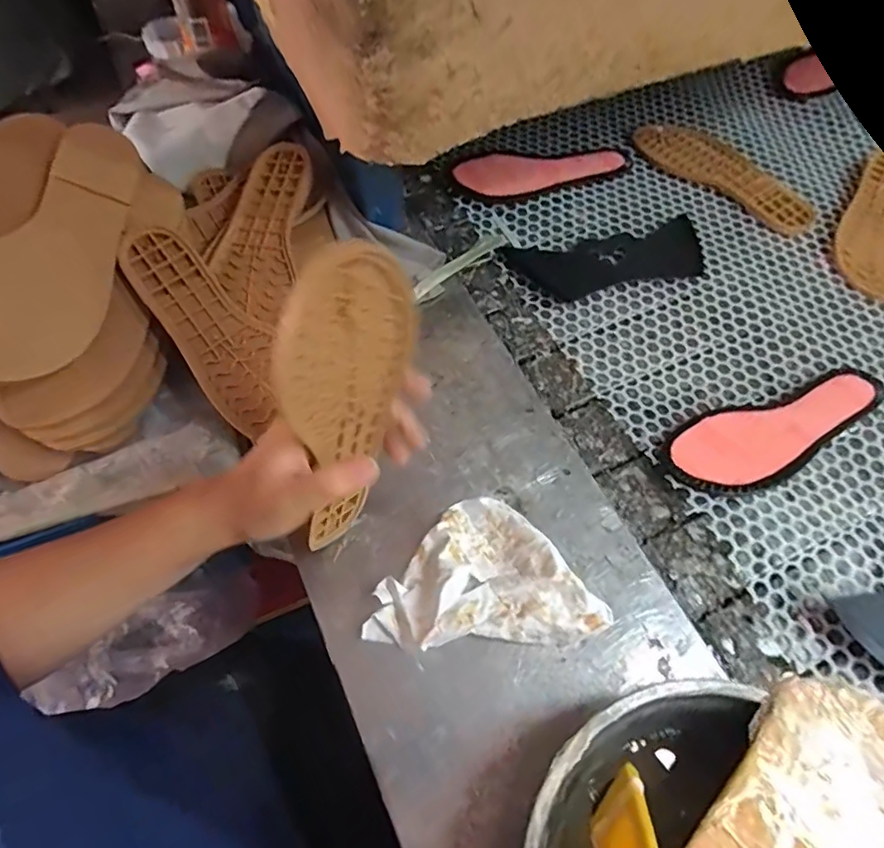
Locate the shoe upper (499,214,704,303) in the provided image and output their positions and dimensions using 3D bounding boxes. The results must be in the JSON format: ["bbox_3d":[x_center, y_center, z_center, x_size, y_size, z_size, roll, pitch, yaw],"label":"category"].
[{"bbox_3d":[0.182,-0.178,0.594,0.214,0.004,0.087,-15,62,-8],"label":"shoe upper"}]

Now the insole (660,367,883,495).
[{"bbox_3d":[0.295,0.009,0.478,0.216,0.027,0.073,-19,63,-10],"label":"insole"}]

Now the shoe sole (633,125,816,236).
[{"bbox_3d":[0.347,-0.311,0.668,0.233,0.013,0.089,40,68,20],"label":"shoe sole"}]

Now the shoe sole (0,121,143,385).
[{"bbox_3d":[-0.287,-0.133,0.418,0.083,0.012,0.229,32,56,-33],"label":"shoe sole"}]

